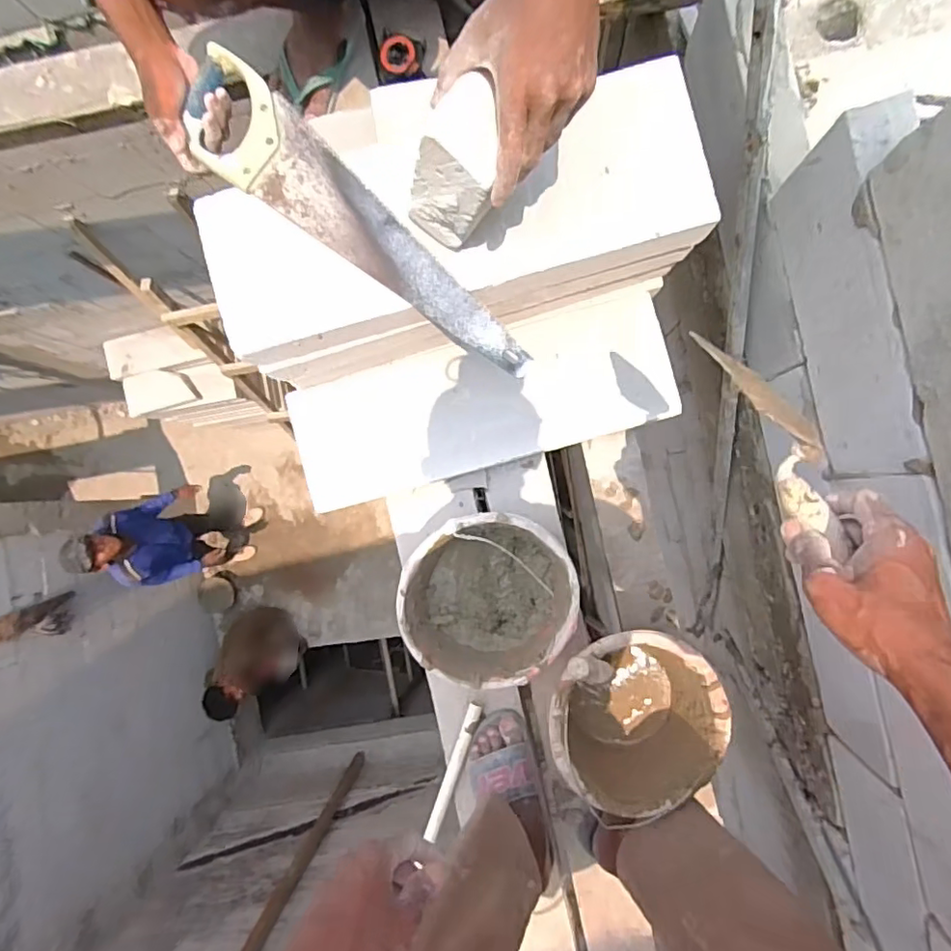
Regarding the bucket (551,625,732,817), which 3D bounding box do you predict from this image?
[{"bbox_3d":[0.237,0.359,0.845,0.247,0.222,0.257,0,89,5],"label":"bucket"}]

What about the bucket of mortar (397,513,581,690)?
[{"bbox_3d":[0.022,0.179,0.881,0.247,0.158,0.231,0,89,5],"label":"bucket of mortar"}]

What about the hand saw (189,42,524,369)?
[{"bbox_3d":[-0.152,-0.288,0.685,0.110,0.031,0.511,-44,86,3],"label":"hand saw"}]

